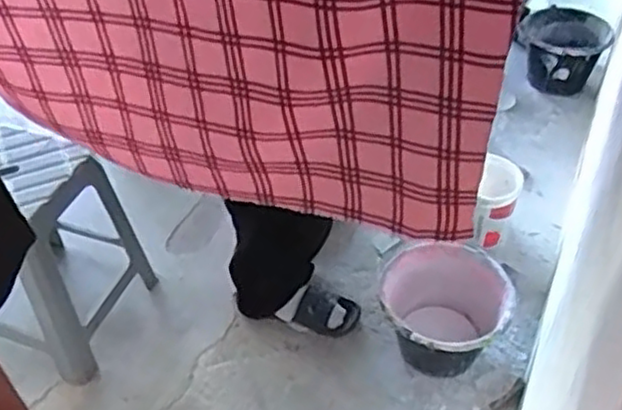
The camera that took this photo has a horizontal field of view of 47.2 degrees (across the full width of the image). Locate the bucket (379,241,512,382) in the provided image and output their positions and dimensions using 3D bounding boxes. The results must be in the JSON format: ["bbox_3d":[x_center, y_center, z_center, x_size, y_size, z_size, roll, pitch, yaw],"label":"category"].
[{"bbox_3d":[0.293,0.257,1.638,0.281,0.209,0.317,16,48,19],"label":"bucket"}]

